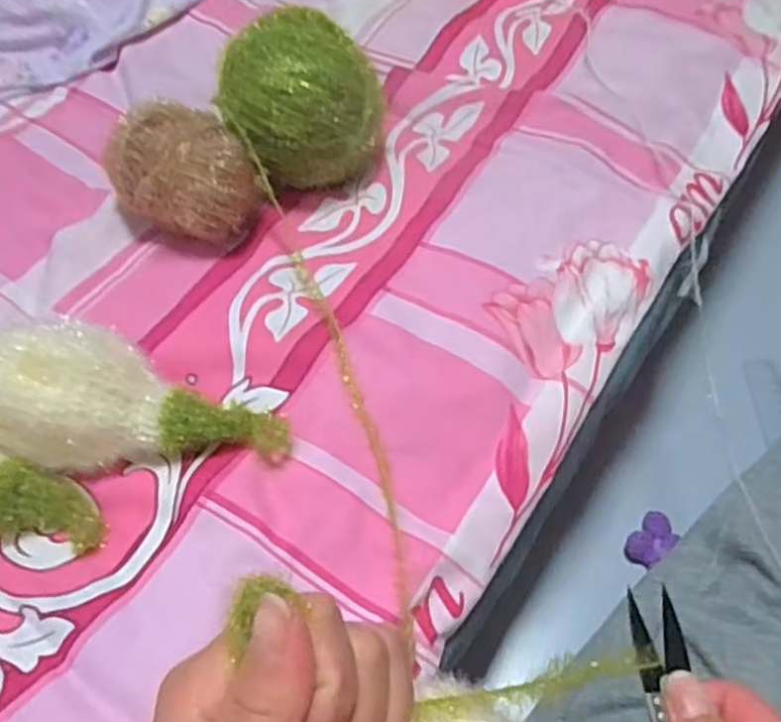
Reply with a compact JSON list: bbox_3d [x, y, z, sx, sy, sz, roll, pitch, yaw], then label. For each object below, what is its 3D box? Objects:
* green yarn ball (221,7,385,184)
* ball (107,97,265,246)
[{"bbox_3d":[-0.054,-0.157,0.457,0.095,0.085,0.085,-18,58,-7],"label":"green yarn ball"},{"bbox_3d":[-0.122,-0.105,0.433,0.075,0.068,0.071,-27,60,-12],"label":"ball"}]

